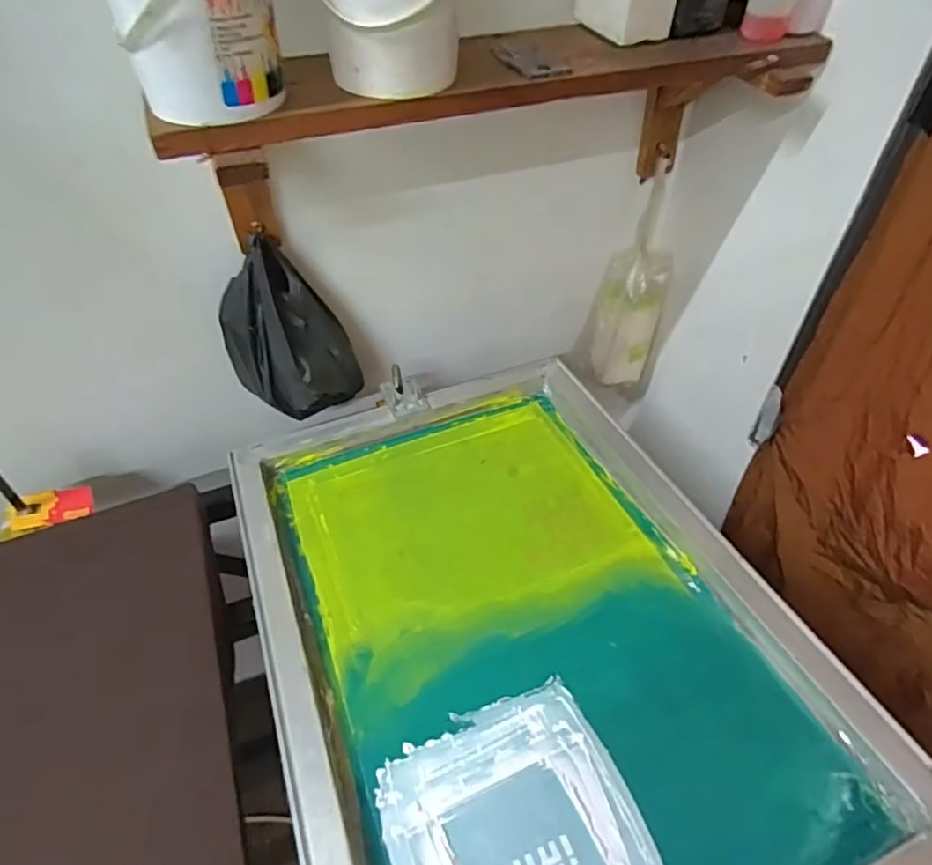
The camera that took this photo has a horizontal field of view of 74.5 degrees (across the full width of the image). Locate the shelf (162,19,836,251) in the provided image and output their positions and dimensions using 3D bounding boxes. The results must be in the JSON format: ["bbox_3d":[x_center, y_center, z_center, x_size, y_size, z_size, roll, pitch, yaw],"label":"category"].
[{"bbox_3d":[0.038,-0.307,0.654,0.661,0.188,0.253,-14,48,-12],"label":"shelf"}]

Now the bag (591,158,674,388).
[{"bbox_3d":[0.261,-0.220,0.976,0.112,0.331,0.063,13,48,13],"label":"bag"}]

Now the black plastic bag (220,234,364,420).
[{"bbox_3d":[-0.217,-0.116,0.772,0.144,0.214,0.096,-27,52,-23],"label":"black plastic bag"}]

